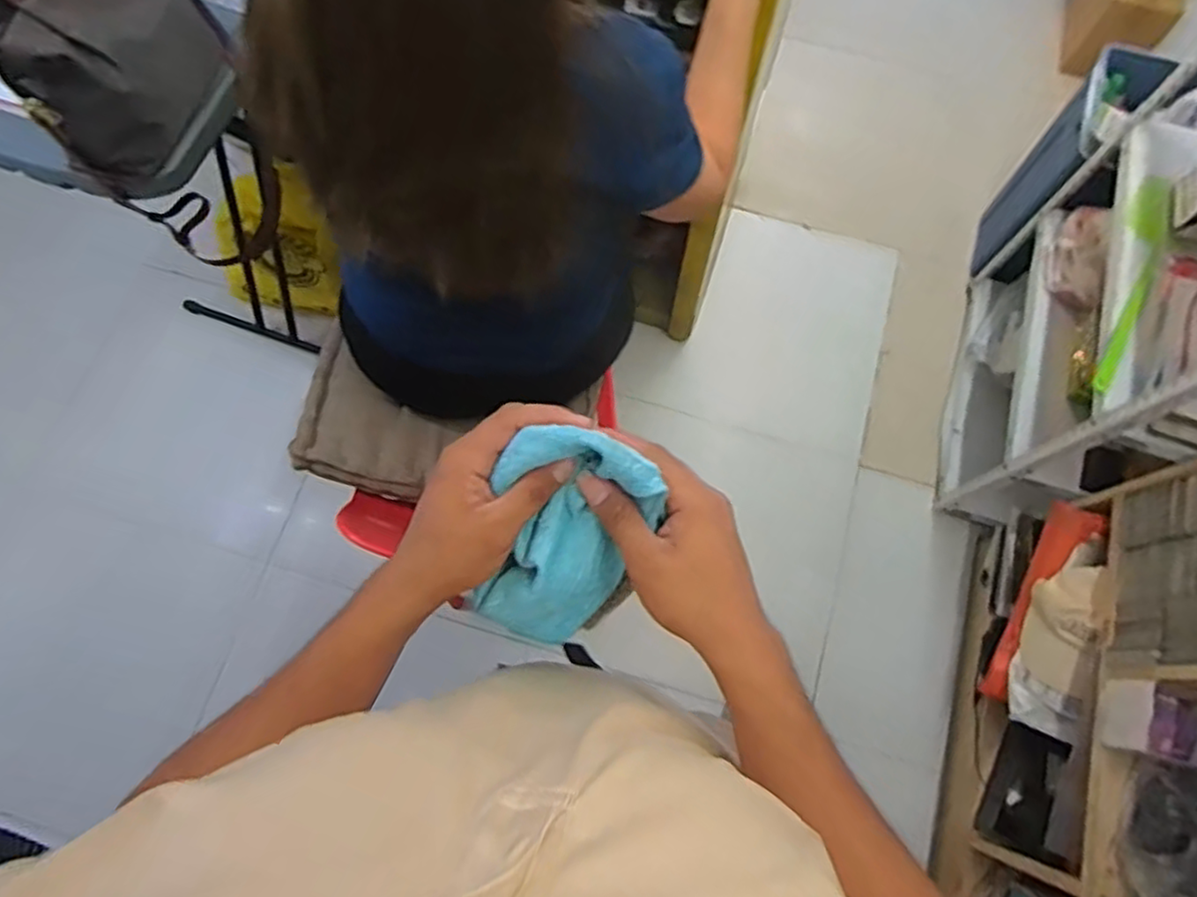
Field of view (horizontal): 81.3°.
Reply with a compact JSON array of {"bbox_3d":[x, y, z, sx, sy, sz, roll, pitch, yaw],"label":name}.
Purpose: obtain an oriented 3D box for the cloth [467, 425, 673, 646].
[{"bbox_3d":[-0.021,0.059,0.435,0.092,0.044,0.154,20,114,6],"label":"cloth"}]

